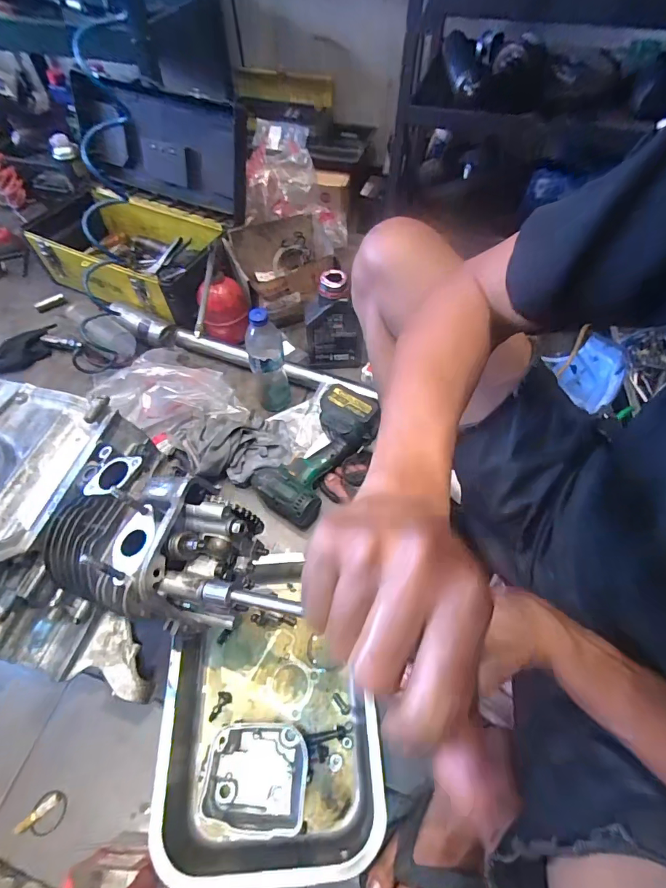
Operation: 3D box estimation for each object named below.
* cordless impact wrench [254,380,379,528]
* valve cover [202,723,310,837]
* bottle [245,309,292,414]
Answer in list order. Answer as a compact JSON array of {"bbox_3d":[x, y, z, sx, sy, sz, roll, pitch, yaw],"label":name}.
[{"bbox_3d":[-0.028,0.013,0.717,0.135,0.085,0.242,30,63,18],"label":"cordless impact wrench"},{"bbox_3d":[-0.095,0.405,0.509,0.125,0.042,0.104,4,58,3],"label":"valve cover"},{"bbox_3d":[-0.117,-0.150,0.755,0.063,0.230,0.080,-13,59,-8],"label":"bottle"}]

